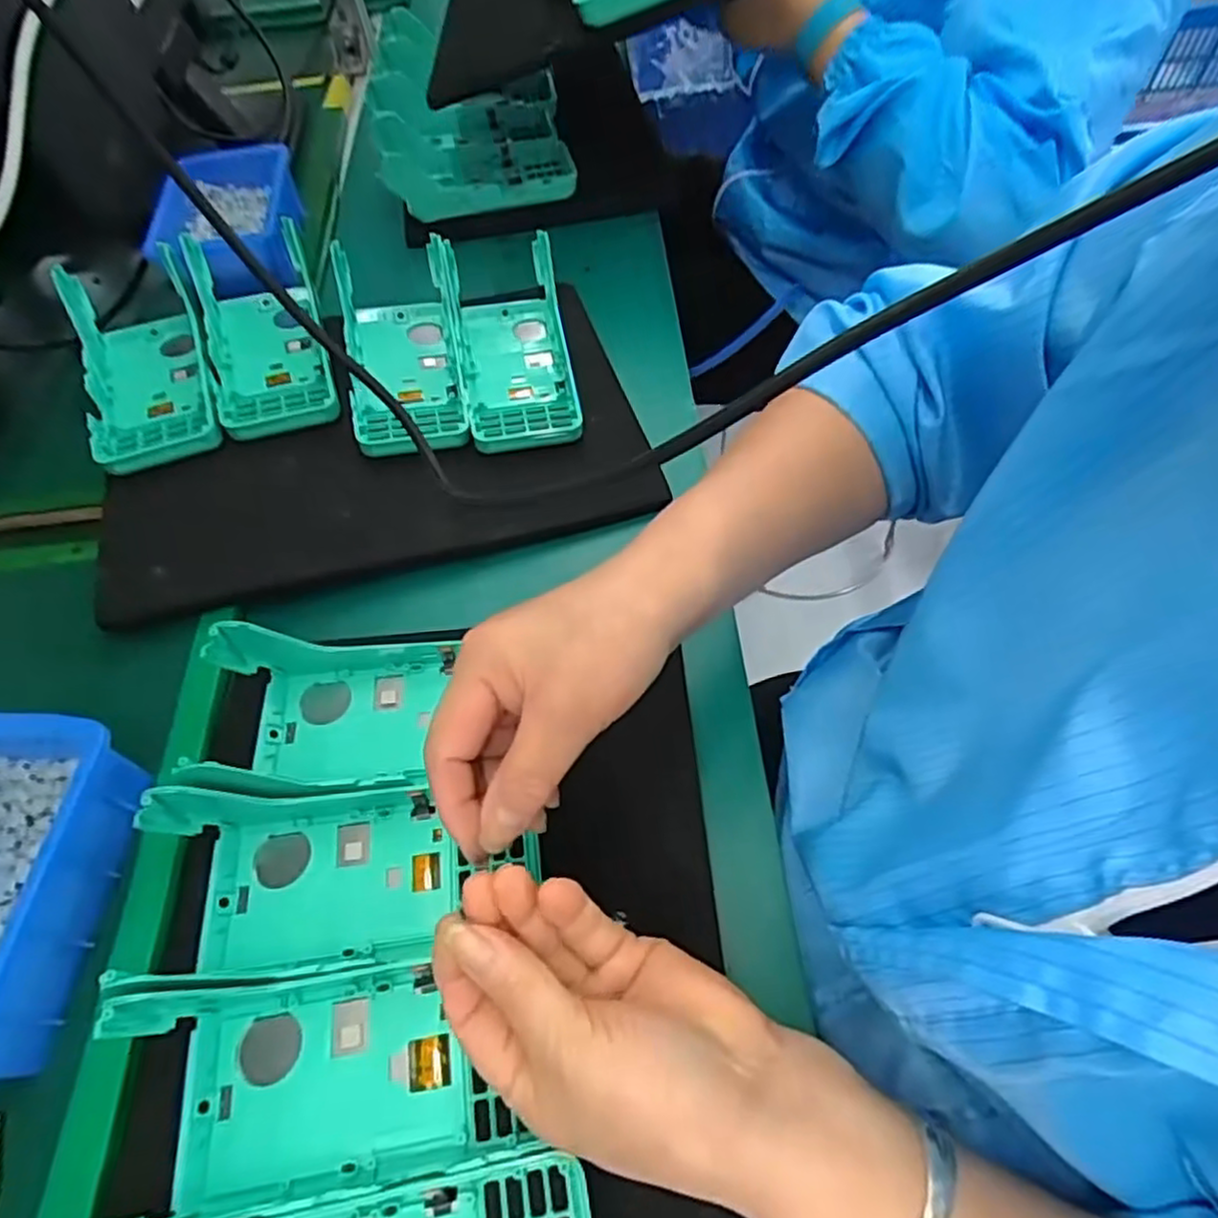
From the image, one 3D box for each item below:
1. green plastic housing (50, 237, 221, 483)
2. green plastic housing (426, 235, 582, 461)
[{"bbox_3d":[-0.319,-0.169,0.493,0.088,0.041,0.170,-20,59,-9],"label":"green plastic housing"},{"bbox_3d":[-0.069,-0.190,0.504,0.082,0.051,0.169,-12,58,-4],"label":"green plastic housing"}]

